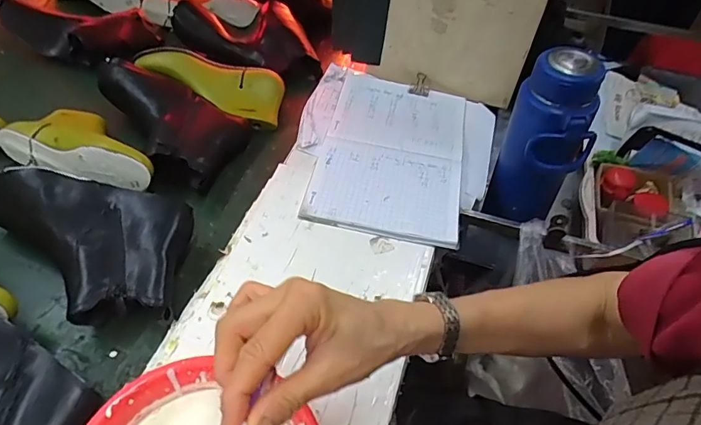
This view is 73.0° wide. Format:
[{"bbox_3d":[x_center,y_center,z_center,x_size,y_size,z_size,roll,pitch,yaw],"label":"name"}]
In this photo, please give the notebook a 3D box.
[{"bbox_3d":[0.063,-0.095,0.699,0.202,0.014,0.315,11,49,4],"label":"notebook"}]

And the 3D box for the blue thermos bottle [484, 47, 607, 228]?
[{"bbox_3d":[0.251,-0.077,0.639,0.106,0.242,0.115,32,54,21],"label":"blue thermos bottle"}]

